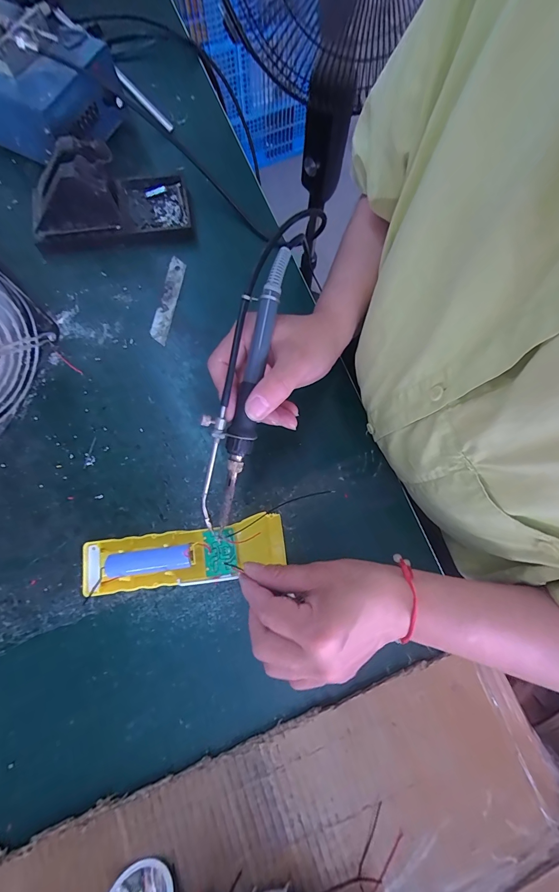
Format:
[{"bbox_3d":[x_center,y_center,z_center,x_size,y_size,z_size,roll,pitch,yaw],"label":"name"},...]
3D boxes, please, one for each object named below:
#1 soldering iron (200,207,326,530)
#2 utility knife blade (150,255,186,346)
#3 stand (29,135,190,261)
[{"bbox_3d":[-0.018,-0.059,0.250,0.039,0.028,0.238,15,92,2],"label":"soldering iron"},{"bbox_3d":[-0.115,-0.151,0.357,0.018,0.004,0.097,12,77,-6],"label":"utility knife blade"},{"bbox_3d":[-0.173,-0.252,0.345,0.155,0.074,0.075,-11,77,-4],"label":"stand"}]

